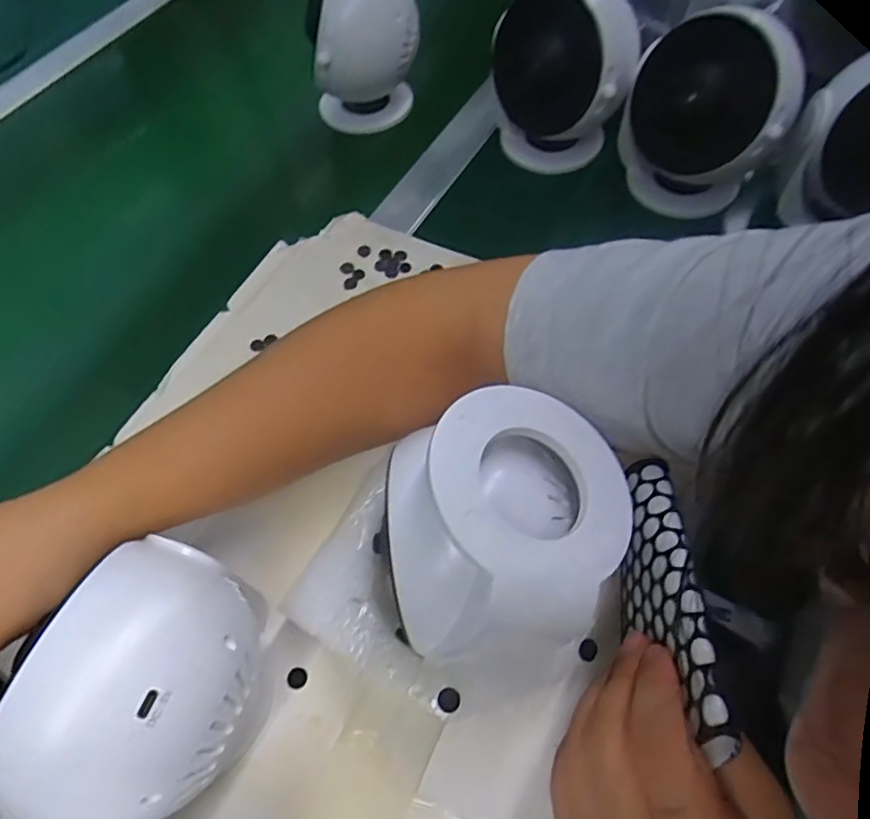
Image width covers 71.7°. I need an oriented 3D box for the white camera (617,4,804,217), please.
[{"bbox_3d":[0.191,-0.205,0.429,0.105,0.119,0.081,11,60,10],"label":"white camera"}]

